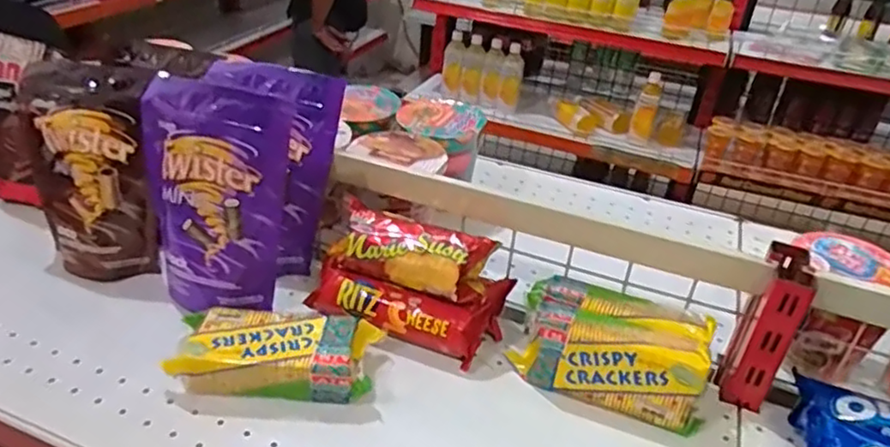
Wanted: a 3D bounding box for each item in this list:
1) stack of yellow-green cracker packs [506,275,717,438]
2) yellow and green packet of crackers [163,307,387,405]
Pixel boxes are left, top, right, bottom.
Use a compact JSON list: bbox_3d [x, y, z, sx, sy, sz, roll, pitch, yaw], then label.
[{"bbox_3d":[0.148,0.107,0.562,0.152,0.067,0.085,15,34,17],"label":"stack of yellow-green cracker packs"},{"bbox_3d":[-0.144,0.111,0.541,0.163,0.042,0.077,3,33,-2],"label":"yellow and green packet of crackers"}]

